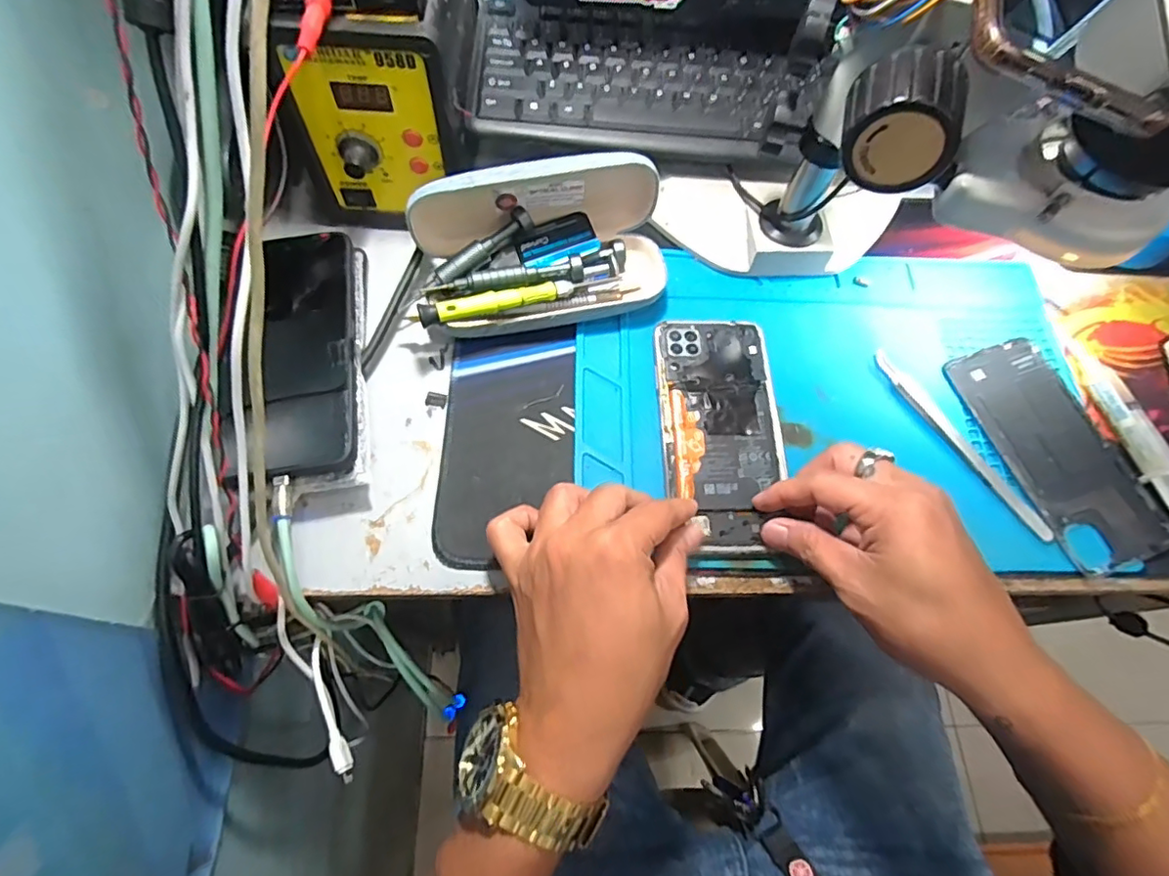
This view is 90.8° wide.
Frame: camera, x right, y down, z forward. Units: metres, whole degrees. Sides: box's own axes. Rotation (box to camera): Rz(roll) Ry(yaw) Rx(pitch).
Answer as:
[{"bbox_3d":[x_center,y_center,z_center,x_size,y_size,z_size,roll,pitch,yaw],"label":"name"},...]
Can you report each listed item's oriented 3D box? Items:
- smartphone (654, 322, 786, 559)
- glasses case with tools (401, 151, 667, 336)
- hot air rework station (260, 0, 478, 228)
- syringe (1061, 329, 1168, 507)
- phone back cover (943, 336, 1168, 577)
[{"bbox_3d":[0.085,-0.006,0.360,0.074,0.006,0.154,1,66,-3],"label":"smartphone"},{"bbox_3d":[-0.028,-0.123,0.372,0.159,0.079,0.081,-12,67,-8],"label":"glasses case with tools"},{"bbox_3d":[-0.133,-0.240,0.385,0.108,0.135,0.154,3,66,-2],"label":"hot air rework station"},{"bbox_3d":[0.355,-0.007,0.372,0.017,0.018,0.148,-14,68,-9],"label":"syringe"},{"bbox_3d":[0.306,0.006,0.373,0.074,0.004,0.153,-16,68,-10],"label":"phone back cover"}]

